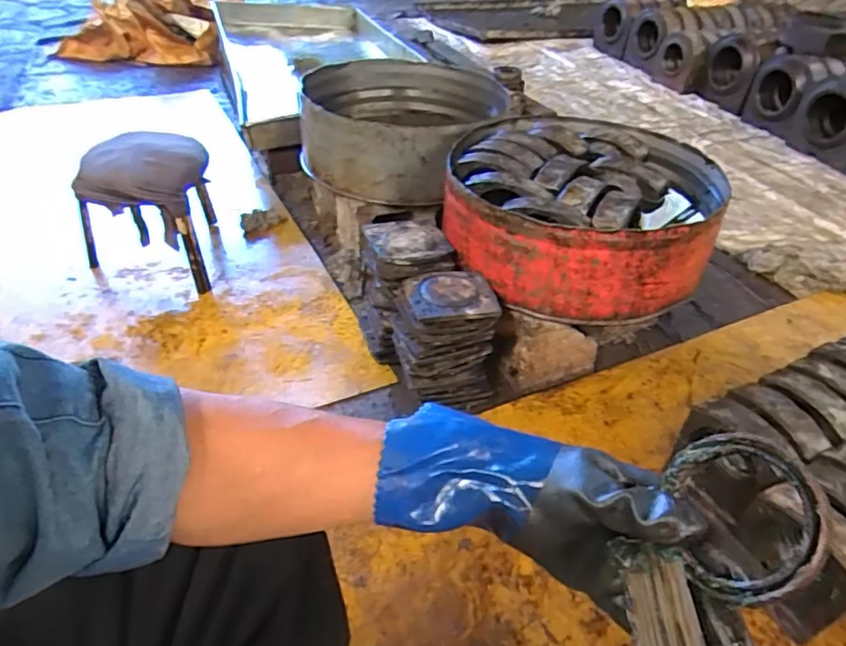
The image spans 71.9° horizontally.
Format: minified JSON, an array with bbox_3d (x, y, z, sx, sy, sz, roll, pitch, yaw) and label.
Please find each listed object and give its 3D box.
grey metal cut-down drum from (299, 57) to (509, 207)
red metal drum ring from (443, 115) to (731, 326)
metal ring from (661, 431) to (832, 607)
[{"bbox_3d":[-0.056,-0.563,1.666,0.574,0.208,0.541,4,39,1],"label":"grey metal cut-down drum"},{"bbox_3d":[0.340,-0.250,1.280,0.533,0.192,0.530,2,40,-1],"label":"red metal drum ring"},{"bbox_3d":[0.180,0.104,0.326,0.009,0.074,0.090,30,35,-35],"label":"metal ring"}]

